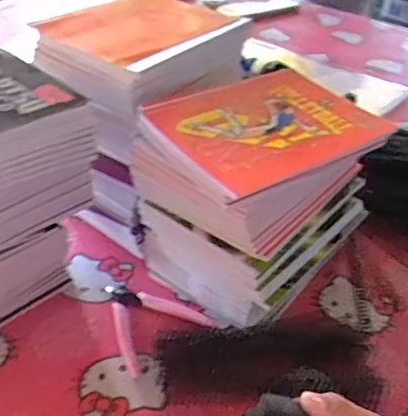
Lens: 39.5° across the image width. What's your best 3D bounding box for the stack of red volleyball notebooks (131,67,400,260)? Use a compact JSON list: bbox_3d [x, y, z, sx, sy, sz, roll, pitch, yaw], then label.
[{"bbox_3d":[0.054,-0.054,0.558,0.198,0.087,0.157,-24,45,-31],"label":"stack of red volleyball notebooks"}]

